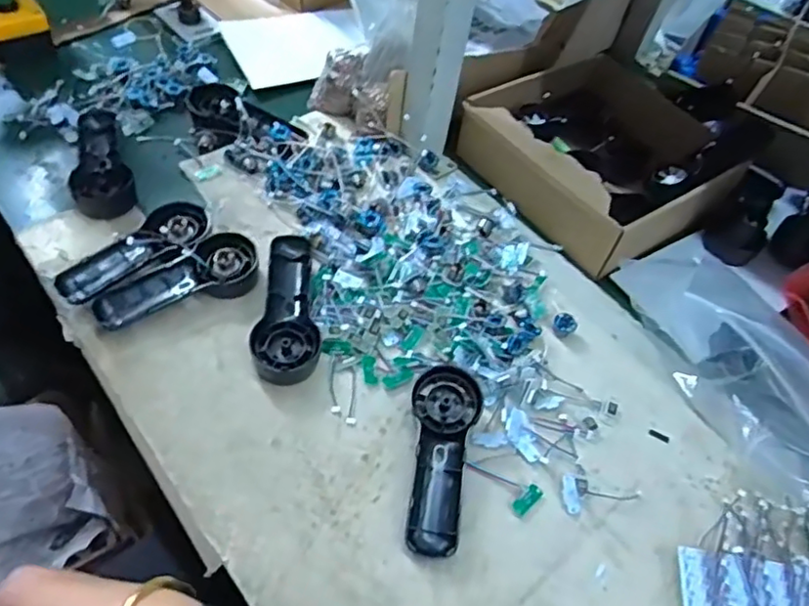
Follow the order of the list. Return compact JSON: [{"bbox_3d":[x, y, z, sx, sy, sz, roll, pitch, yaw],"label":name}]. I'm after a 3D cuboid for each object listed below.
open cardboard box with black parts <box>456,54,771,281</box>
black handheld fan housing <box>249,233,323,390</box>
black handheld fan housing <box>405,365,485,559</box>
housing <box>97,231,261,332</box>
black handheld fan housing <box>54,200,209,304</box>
[{"bbox_3d":[0.241,-0.183,0.731,0.267,0.094,0.245,-29,62,-26],"label":"open cardboard box with black parts"},{"bbox_3d":[-0.109,0.001,0.569,0.058,0.028,0.149,-1,53,-9],"label":"black handheld fan housing"},{"bbox_3d":[0.033,0.124,0.498,0.053,0.025,0.150,7,52,-3],"label":"black handheld fan housing"},{"bbox_3d":[-0.211,-0.018,0.576,0.147,0.032,0.058,-22,59,-23],"label":"housing"},{"bbox_3d":[-0.250,-0.043,0.585,0.056,0.033,0.148,33,55,17],"label":"black handheld fan housing"}]

